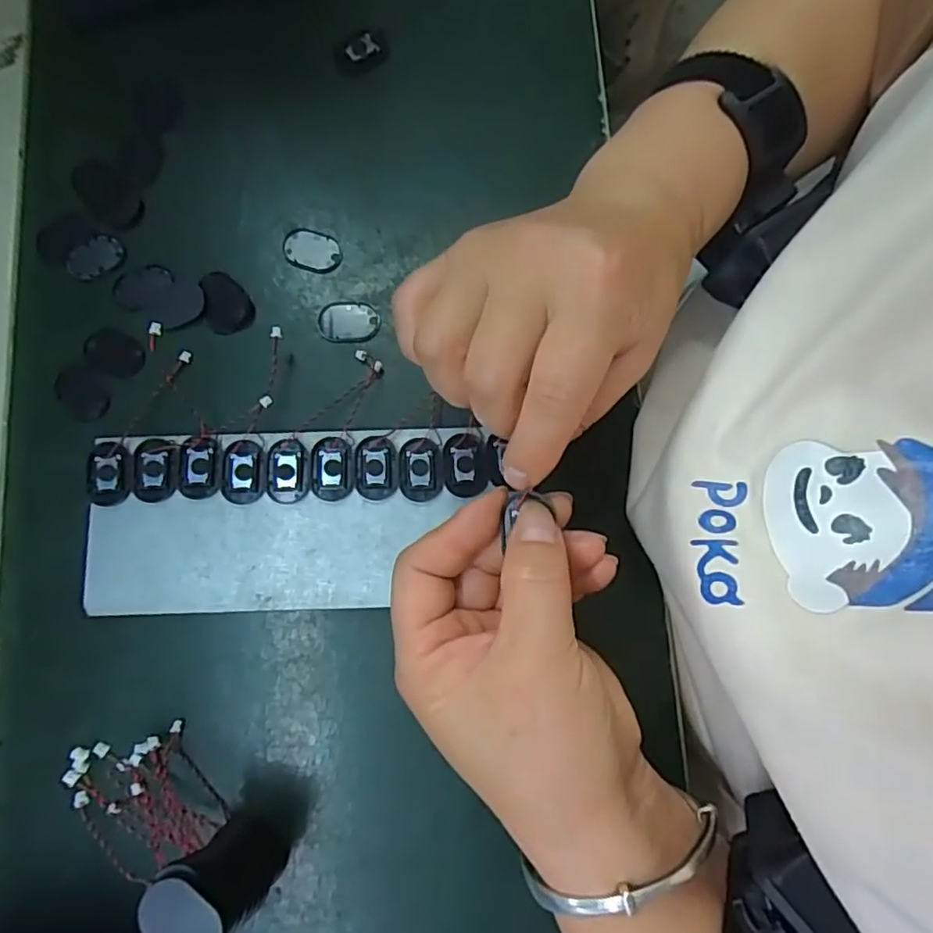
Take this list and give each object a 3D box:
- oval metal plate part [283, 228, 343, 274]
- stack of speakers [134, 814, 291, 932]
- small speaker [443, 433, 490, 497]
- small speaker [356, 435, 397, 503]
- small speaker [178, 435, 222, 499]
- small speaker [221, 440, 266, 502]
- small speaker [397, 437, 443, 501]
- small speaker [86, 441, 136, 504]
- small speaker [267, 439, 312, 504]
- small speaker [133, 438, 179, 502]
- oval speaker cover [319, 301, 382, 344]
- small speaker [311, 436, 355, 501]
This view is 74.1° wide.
[{"bbox_3d":[-0.076,-0.106,0.302,0.030,0.004,0.021,18,80,3],"label":"oval metal plate part"},{"bbox_3d":[-0.089,0.150,0.225,0.032,0.066,0.018,43,82,7],"label":"stack of speakers"},{"bbox_3d":[0.000,-0.001,0.276,0.020,0.004,0.027,-3,80,-1],"label":"small speaker"},{"bbox_3d":[-0.040,0.000,0.278,0.018,0.004,0.028,1,80,0],"label":"small speaker"},{"bbox_3d":[-0.119,0.000,0.277,0.019,0.004,0.028,-3,80,-1],"label":"small speaker"},{"bbox_3d":[-0.100,0.002,0.276,0.018,0.004,0.028,1,80,0],"label":"small speaker"},{"bbox_3d":[-0.020,0.001,0.277,0.020,0.004,0.028,1,80,0],"label":"small speaker"},{"bbox_3d":[-0.160,0.003,0.277,0.020,0.004,0.028,-6,80,-1],"label":"small speaker"},{"bbox_3d":[-0.080,0.002,0.277,0.019,0.004,0.028,0,80,0],"label":"small speaker"},{"bbox_3d":[-0.139,0.001,0.276,0.020,0.004,0.028,-5,80,-1],"label":"small speaker"},{"bbox_3d":[-0.056,-0.069,0.294,0.029,0.004,0.021,1,80,0],"label":"oval speaker cover"},{"bbox_3d":[-0.060,0.001,0.277,0.019,0.004,0.028,0,80,0],"label":"small speaker"}]

